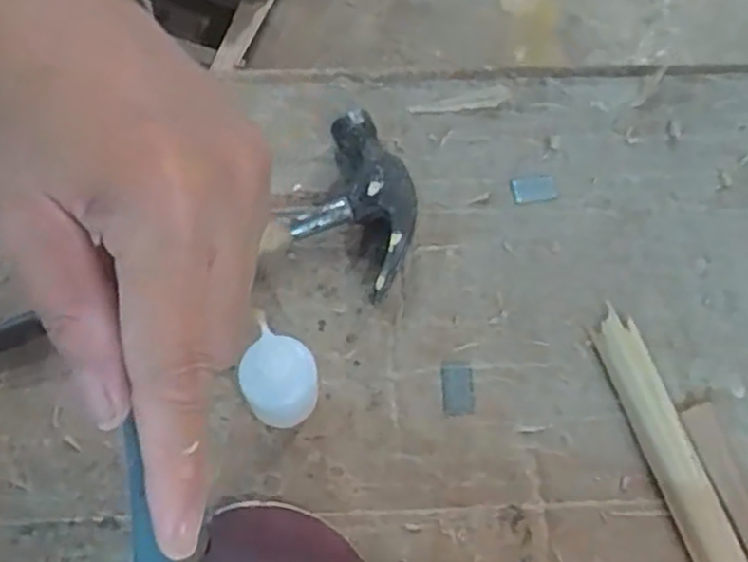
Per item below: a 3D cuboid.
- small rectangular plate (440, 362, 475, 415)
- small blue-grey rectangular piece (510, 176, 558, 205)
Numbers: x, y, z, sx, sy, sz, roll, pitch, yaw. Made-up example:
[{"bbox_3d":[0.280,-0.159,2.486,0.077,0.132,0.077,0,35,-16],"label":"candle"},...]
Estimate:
[{"bbox_3d":[0.042,0.053,0.375,0.016,0.004,0.026,-1,68,-3],"label":"small rectangular plate"},{"bbox_3d":[0.089,-0.051,0.416,0.025,0.004,0.015,-5,68,-4],"label":"small blue-grey rectangular piece"}]

